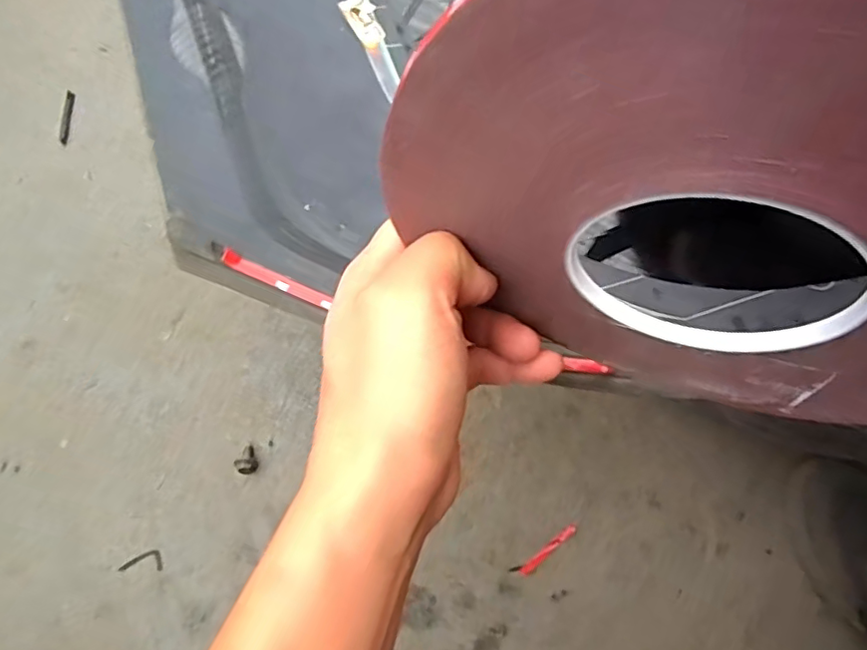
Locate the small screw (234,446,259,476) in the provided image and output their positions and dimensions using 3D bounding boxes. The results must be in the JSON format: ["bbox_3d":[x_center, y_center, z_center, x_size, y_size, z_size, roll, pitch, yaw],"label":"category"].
[{"bbox_3d":[-0.161,0.117,0.494,0.018,0.015,0.021,29,77,8],"label":"small screw"}]

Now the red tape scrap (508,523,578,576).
[{"bbox_3d":[0.095,0.192,0.483,0.067,0.004,0.012,-33,77,-8],"label":"red tape scrap"}]

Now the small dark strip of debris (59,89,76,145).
[{"bbox_3d":[-0.382,-0.217,0.594,0.009,0.004,0.064,-2,75,0],"label":"small dark strip of debris"}]

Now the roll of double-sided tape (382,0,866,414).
[{"bbox_3d":[0.076,-0.022,0.147,0.182,0.161,0.007,18,65,9],"label":"roll of double-sided tape"}]

